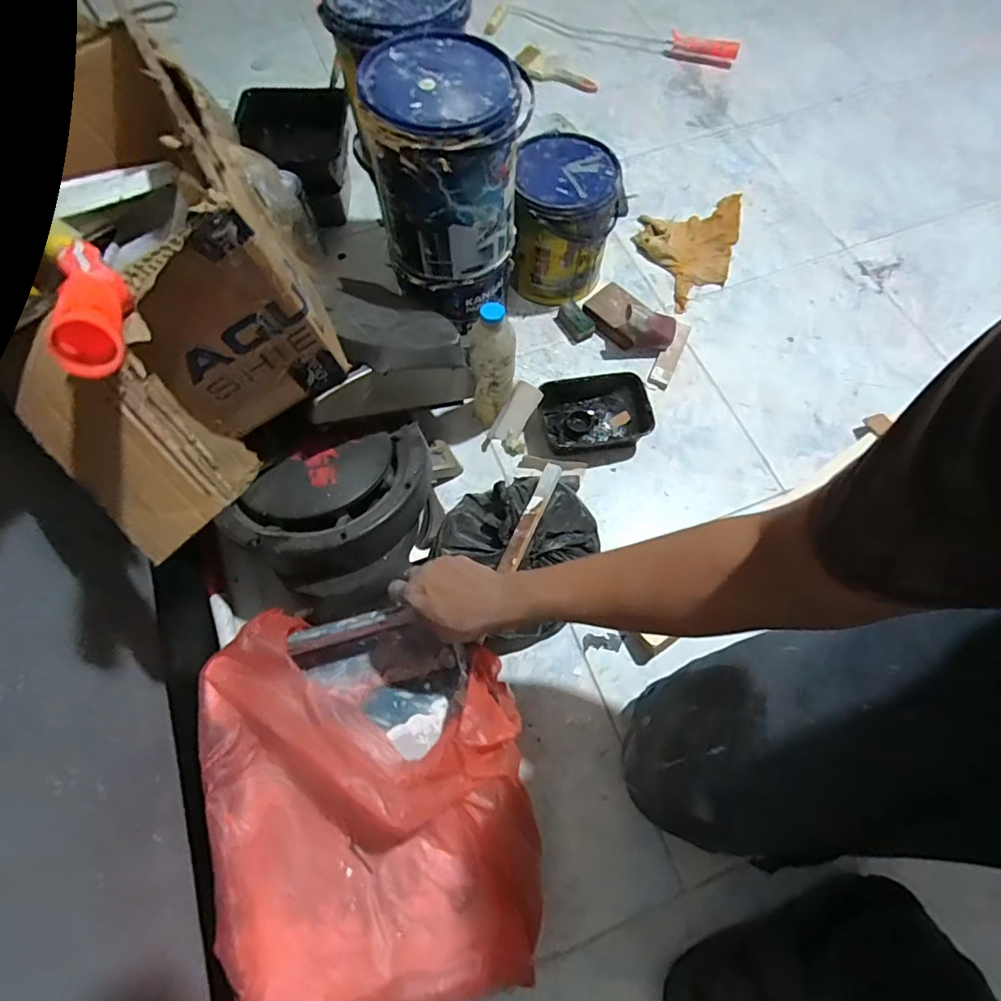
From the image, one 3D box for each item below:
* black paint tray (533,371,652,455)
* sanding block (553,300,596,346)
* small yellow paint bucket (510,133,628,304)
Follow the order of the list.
[{"bbox_3d":[0.150,-0.136,0.829,0.177,0.050,0.122,-1,67,0],"label":"black paint tray"},{"bbox_3d":[0.130,-0.318,0.922,0.047,0.028,0.078,-24,69,-9],"label":"sanding block"},{"bbox_3d":[0.104,-0.478,0.896,0.167,0.196,0.172,-1,67,0],"label":"small yellow paint bucket"}]

